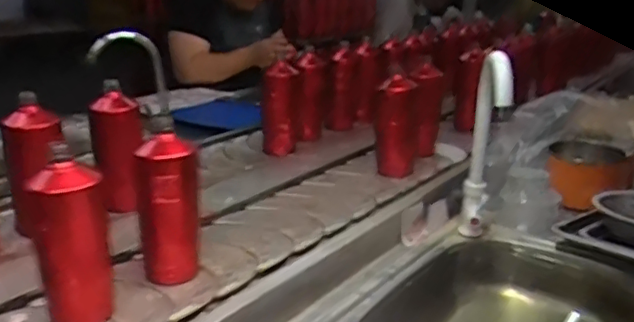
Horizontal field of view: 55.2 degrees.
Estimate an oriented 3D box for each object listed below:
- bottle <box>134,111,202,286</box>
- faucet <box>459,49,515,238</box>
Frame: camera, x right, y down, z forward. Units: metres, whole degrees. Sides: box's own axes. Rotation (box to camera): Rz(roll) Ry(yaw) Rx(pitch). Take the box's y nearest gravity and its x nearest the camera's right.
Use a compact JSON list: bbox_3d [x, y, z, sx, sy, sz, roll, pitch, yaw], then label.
[{"bbox_3d":[-0.183,0.051,0.762,0.058,0.208,0.063,21,28,41],"label":"bottle"},{"bbox_3d":[0.230,-0.017,0.835,0.037,0.350,0.089,7,51,12],"label":"faucet"}]

